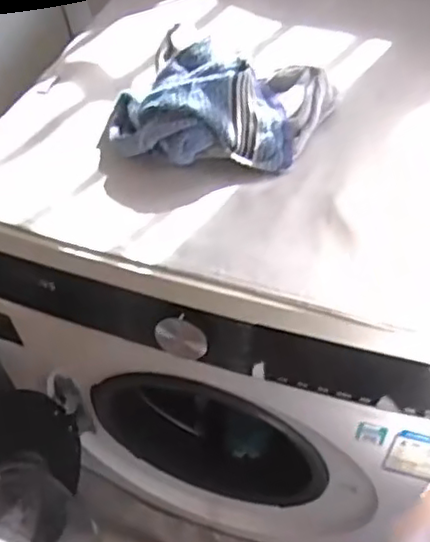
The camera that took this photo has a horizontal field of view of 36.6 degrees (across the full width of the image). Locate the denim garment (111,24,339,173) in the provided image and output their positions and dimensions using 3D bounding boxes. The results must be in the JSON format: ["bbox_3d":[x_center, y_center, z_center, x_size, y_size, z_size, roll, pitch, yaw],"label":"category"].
[{"bbox_3d":[0.008,-0.182,0.700,0.237,0.096,0.126,2,50,4],"label":"denim garment"}]

